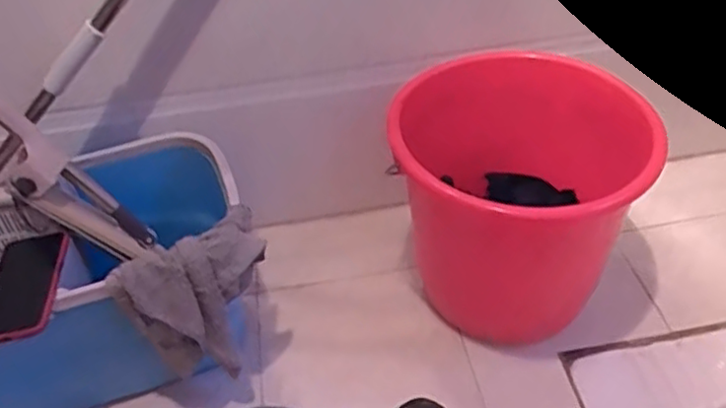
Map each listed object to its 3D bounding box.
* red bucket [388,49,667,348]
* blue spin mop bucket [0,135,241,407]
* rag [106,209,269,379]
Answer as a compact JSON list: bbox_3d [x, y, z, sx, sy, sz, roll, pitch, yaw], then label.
[{"bbox_3d":[0.226,-0.012,0.931,0.337,0.301,0.268,-1,42,7],"label":"red bucket"},{"bbox_3d":[-0.393,0.122,0.925,0.462,0.269,0.263,-18,43,-13],"label":"blue spin mop bucket"},{"bbox_3d":[-0.200,0.119,0.839,0.190,0.170,0.095,-28,46,-22],"label":"rag"}]

